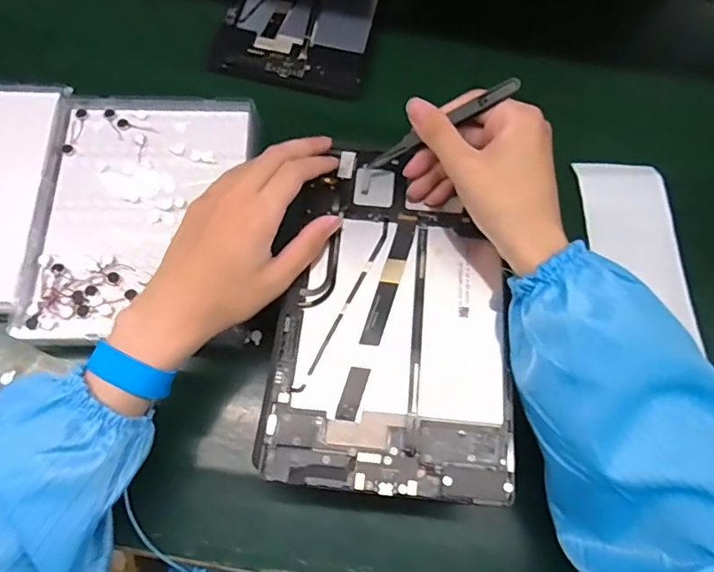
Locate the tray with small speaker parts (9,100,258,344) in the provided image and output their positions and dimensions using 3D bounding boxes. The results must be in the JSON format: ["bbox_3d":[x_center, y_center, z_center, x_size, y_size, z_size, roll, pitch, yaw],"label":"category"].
[{"bbox_3d":[-0.176,-0.059,0.438,0.158,0.029,0.218,3,69,-1],"label":"tray with small speaker parts"}]

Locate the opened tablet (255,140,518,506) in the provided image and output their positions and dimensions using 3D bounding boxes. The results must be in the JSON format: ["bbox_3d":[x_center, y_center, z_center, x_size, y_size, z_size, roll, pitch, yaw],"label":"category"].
[{"bbox_3d":[0.024,0.013,0.355,0.152,0.012,0.233,4,69,-1],"label":"opened tablet"}]

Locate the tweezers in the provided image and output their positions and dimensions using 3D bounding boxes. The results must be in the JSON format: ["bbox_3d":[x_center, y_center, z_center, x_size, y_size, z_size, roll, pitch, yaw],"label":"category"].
[{"bbox_3d":[0.055,-0.107,0.357,0.114,0.012,0.009,-25,69,23],"label":"tweezers"}]

